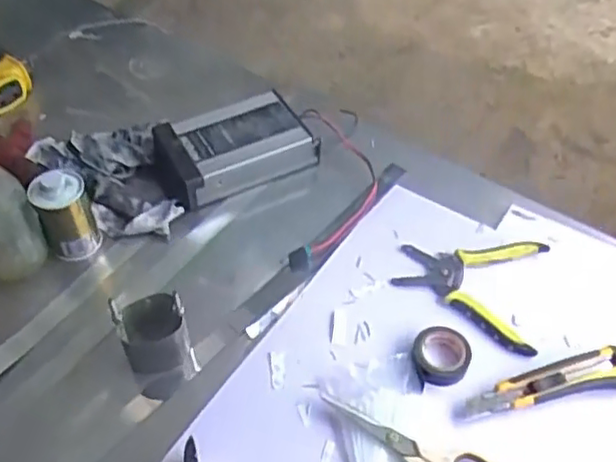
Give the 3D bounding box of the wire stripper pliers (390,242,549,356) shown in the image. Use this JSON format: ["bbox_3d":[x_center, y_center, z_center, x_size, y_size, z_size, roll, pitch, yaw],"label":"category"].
[{"bbox_3d":[0.169,0.052,0.698,0.149,0.012,0.141,14,49,9],"label":"wire stripper pliers"}]

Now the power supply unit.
[{"bbox_3d":[-0.094,-0.104,0.811,0.180,0.048,0.118,-21,52,-21],"label":"power supply unit"}]

